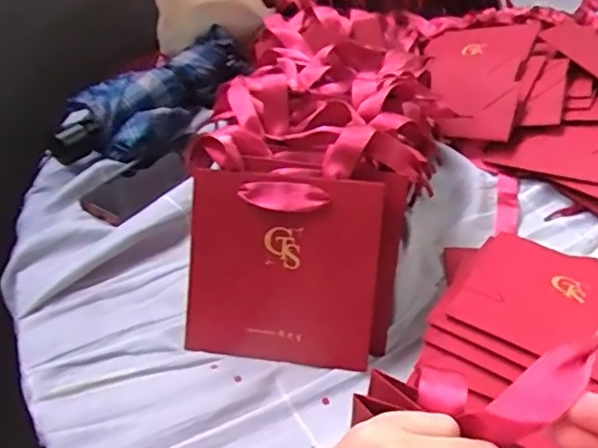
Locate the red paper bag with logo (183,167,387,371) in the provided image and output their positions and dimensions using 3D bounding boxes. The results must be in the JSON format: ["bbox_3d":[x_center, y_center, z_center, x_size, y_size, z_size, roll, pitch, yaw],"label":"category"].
[{"bbox_3d":[-0.012,0.035,0.430,0.145,0.139,0.017,6,13,11],"label":"red paper bag with logo"}]

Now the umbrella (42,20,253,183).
[{"bbox_3d":[-0.174,-0.146,0.695,0.105,0.071,0.268,25,46,26],"label":"umbrella"}]

